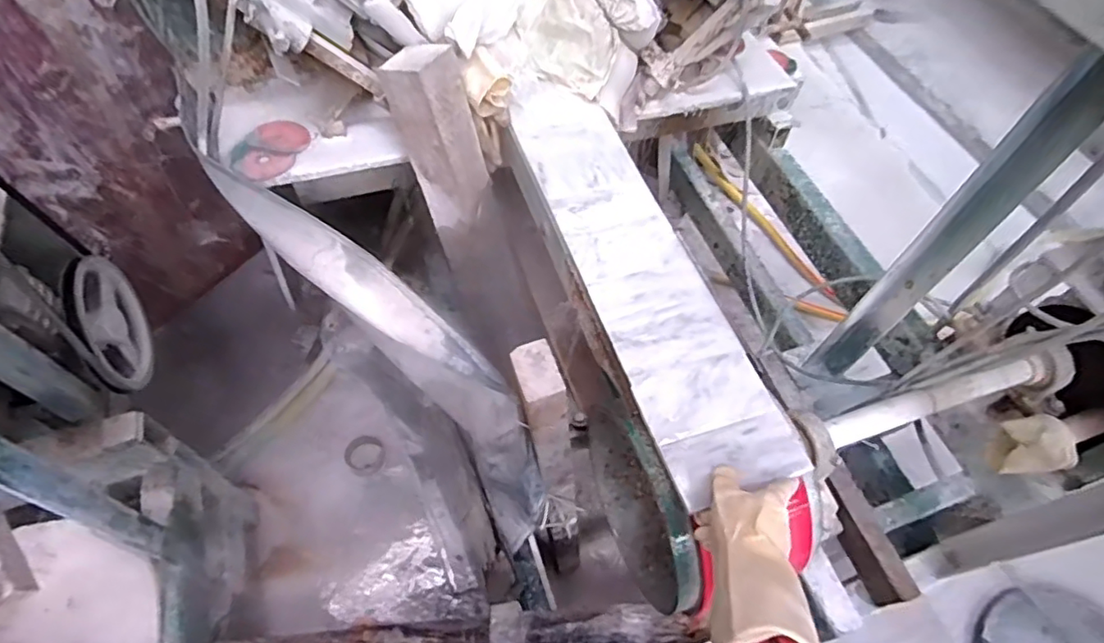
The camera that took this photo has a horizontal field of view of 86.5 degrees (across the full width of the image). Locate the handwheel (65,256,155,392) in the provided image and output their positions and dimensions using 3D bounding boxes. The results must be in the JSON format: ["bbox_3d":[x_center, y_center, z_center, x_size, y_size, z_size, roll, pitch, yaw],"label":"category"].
[{"bbox_3d":[-0.676,-0.004,0.892,0.033,0.206,0.198,-18,60,-14],"label":"handwheel"}]

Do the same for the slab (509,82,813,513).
[{"bbox_3d":[0.101,-0.093,0.771,0.147,0.020,0.653,-15,60,-13],"label":"slab"}]

